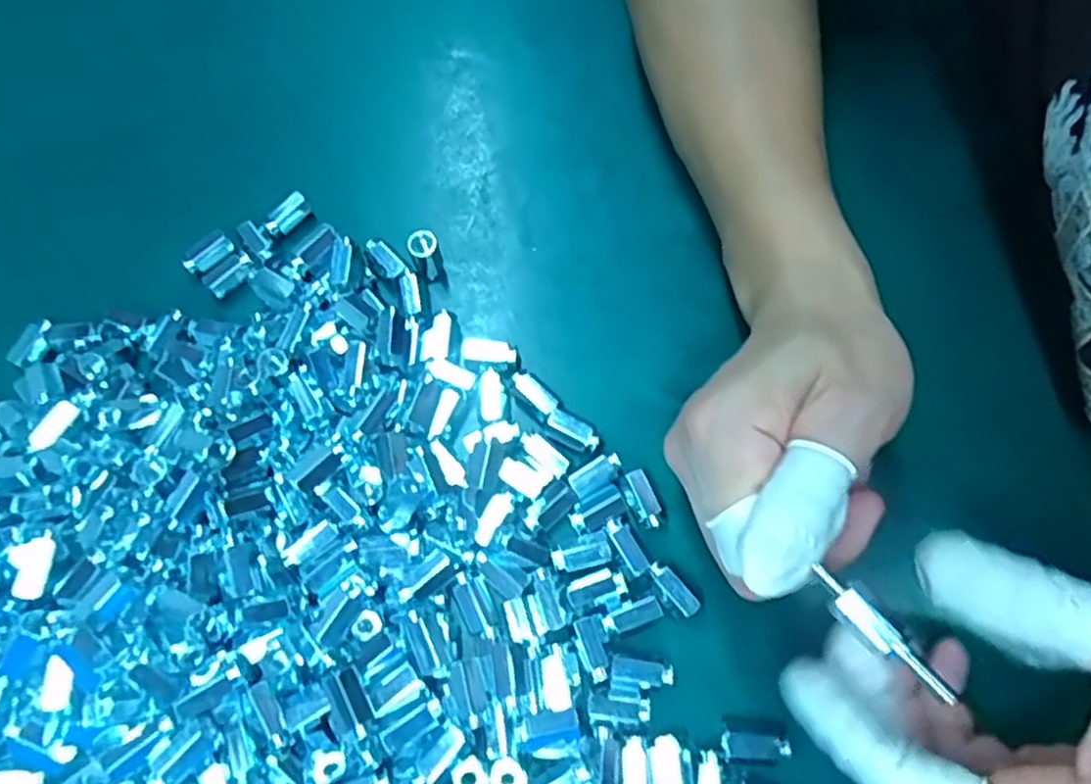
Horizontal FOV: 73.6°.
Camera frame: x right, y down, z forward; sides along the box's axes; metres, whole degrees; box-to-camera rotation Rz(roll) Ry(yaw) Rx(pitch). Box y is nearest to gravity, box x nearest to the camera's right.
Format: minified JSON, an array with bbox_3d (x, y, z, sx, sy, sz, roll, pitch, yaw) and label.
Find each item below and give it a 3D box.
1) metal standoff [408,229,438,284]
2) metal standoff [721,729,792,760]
[{"bbox_3d":[-0.050,-0.057,0.306,0.011,0.024,0.010,-20,70,-6],"label":"metal standoff"},{"bbox_3d":[0.070,0.118,0.245,0.022,0.007,0.008,2,70,3],"label":"metal standoff"}]

